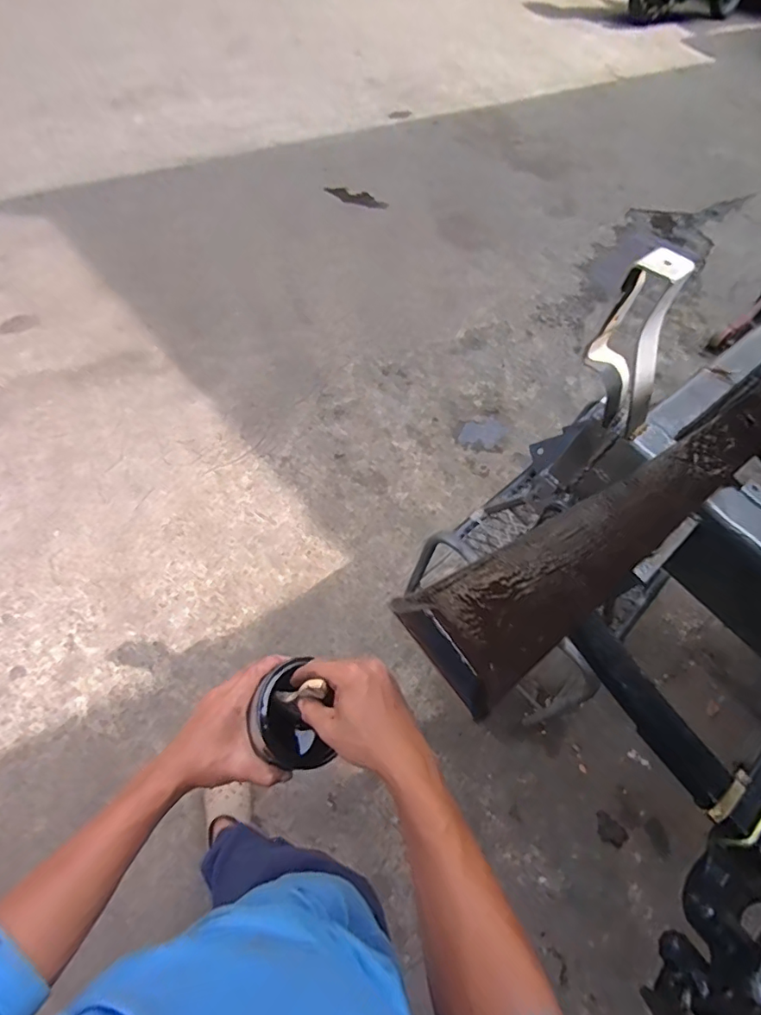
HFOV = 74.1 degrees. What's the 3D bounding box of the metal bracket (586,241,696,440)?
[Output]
[{"bbox_3d":[0.285,-0.173,0.553,0.052,0.177,0.100,-30,66,-24],"label":"metal bracket"}]

